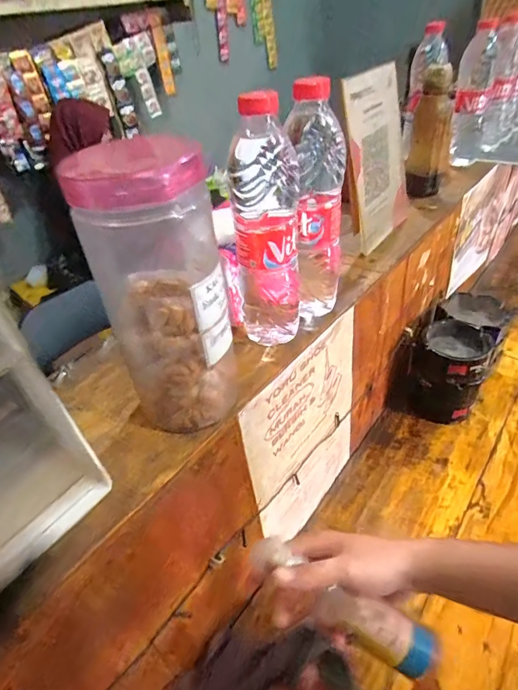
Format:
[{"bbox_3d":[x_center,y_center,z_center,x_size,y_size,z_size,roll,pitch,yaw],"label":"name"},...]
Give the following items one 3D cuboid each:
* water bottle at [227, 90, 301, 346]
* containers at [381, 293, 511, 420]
[{"bbox_3d":[0.007,-0.098,0.393,0.059,0.229,0.054,-4,38,4],"label":"water bottle"},{"bbox_3d":[0.336,0.015,0.749,0.141,0.148,0.241,20,46,30],"label":"containers"}]

